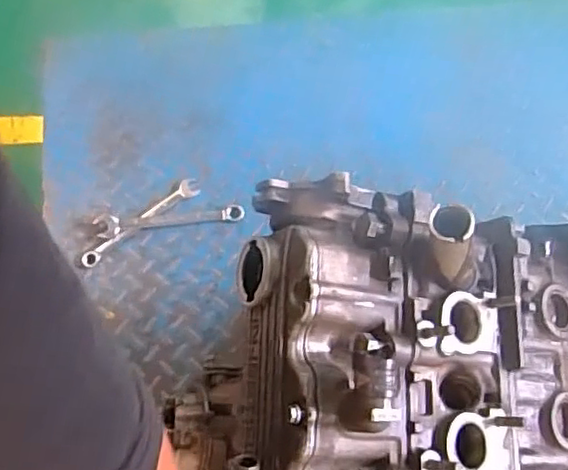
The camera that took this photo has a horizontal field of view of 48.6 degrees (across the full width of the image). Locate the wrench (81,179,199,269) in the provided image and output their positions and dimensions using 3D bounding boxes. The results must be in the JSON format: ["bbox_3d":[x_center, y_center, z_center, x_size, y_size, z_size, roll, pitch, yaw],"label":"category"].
[{"bbox_3d":[-0.197,-0.017,0.868,0.187,0.018,0.026,-38,77,-10],"label":"wrench"}]

